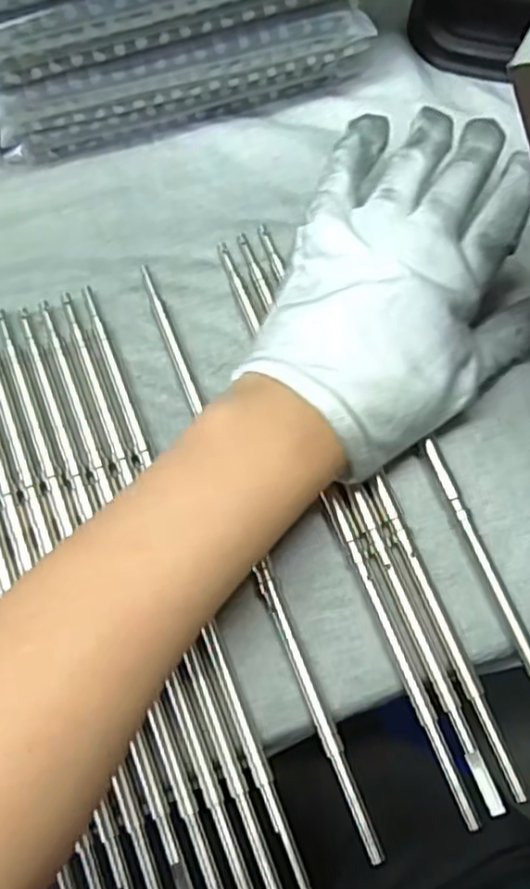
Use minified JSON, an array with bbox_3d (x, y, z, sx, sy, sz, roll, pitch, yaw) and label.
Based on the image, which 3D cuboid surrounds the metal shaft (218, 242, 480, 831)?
[{"bbox_3d":[0.028,0.021,0.289,0.008,0.008,0.261,-21,73,-5],"label":"metal shaft"}]

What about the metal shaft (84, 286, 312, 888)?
[{"bbox_3d":[-0.035,0.043,0.283,0.007,0.008,0.261,-21,73,-5],"label":"metal shaft"}]

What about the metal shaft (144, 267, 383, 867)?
[{"bbox_3d":[-0.008,0.034,0.287,0.007,0.009,0.260,-21,73,-5],"label":"metal shaft"}]

